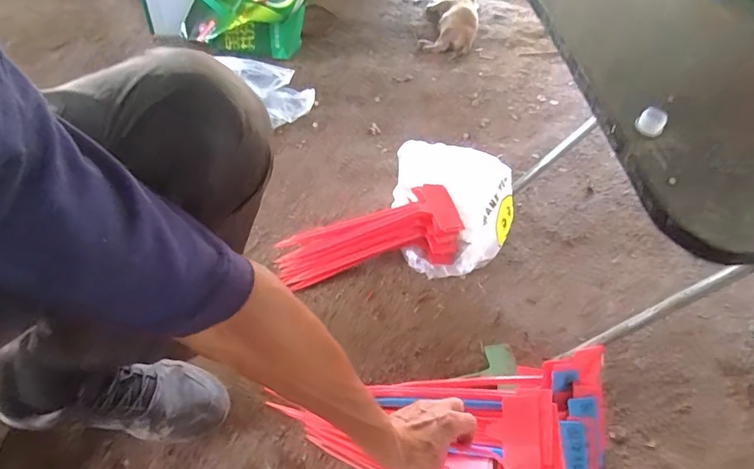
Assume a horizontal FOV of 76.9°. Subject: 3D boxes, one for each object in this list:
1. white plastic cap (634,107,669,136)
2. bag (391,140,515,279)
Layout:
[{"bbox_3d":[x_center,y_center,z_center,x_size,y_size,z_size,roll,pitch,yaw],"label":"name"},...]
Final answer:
[{"bbox_3d":[0.194,-0.080,0.336,0.018,0.014,0.016,34,56,19],"label":"white plastic cap"},{"bbox_3d":[0.131,-0.050,0.839,0.177,0.138,0.216,-3,52,-7],"label":"bag"}]

